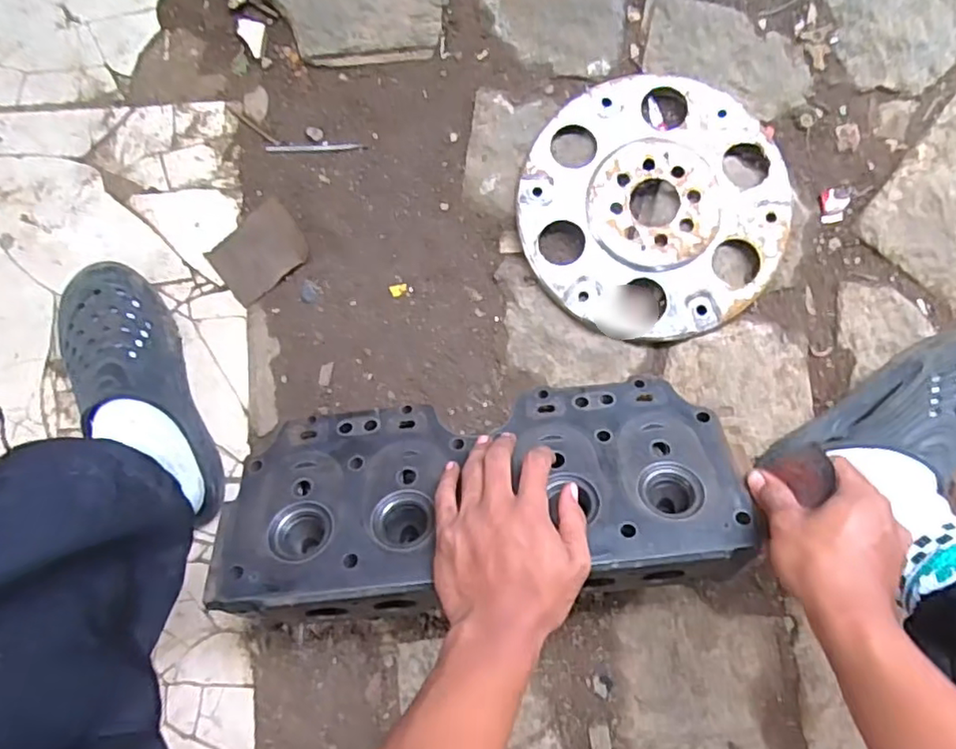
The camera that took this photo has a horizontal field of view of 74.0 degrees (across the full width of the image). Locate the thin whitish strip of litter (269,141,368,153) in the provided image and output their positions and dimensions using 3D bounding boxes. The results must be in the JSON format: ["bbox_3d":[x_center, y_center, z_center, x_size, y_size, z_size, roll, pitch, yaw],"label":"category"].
[{"bbox_3d":[-0.173,-0.243,0.677,0.106,0.006,0.010,-3,89,2],"label":"thin whitish strip of litter"}]

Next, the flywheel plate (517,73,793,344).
[{"bbox_3d":[0.177,-0.168,0.640,0.260,0.023,0.260,2,89,2],"label":"flywheel plate"}]

